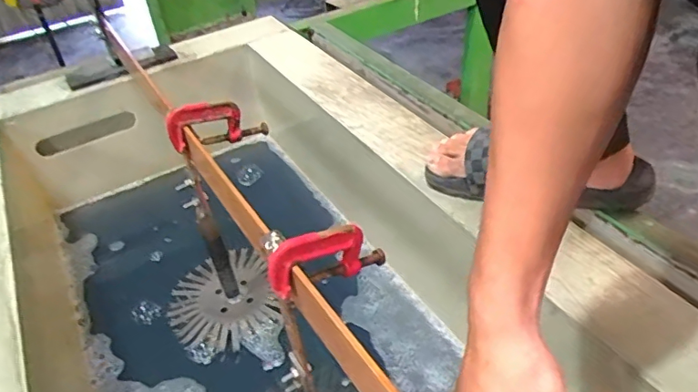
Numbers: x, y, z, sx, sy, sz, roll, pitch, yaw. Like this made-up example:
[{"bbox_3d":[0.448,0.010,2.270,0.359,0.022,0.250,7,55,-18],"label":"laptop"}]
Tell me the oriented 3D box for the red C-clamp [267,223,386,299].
[{"bbox_3d":[-0.015,0.052,0.467,0.125,0.060,0.019,-13,36,-32],"label":"red C-clamp"}]

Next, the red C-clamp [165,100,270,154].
[{"bbox_3d":[-0.166,-0.086,0.657,0.138,0.068,0.018,-2,30,-44],"label":"red C-clamp"}]

